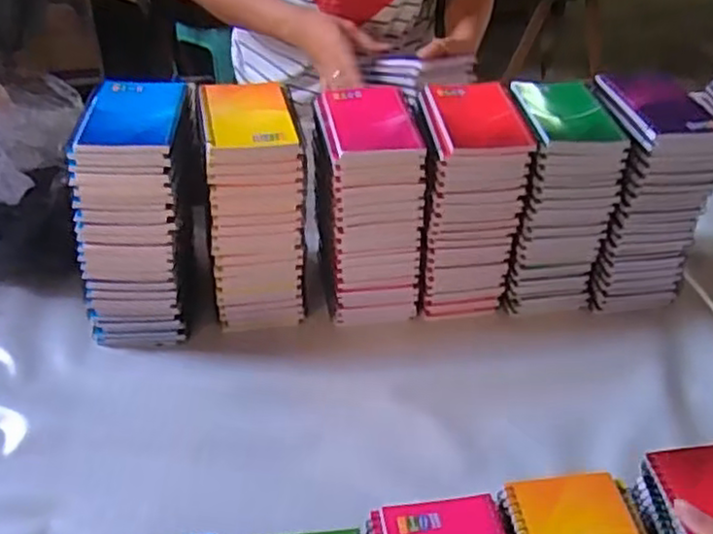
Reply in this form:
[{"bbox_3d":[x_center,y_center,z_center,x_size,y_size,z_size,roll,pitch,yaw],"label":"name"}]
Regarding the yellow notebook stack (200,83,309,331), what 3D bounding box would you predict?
[{"bbox_3d":[-0.105,-0.062,0.716,0.095,0.213,0.132,-5,41,-8],"label":"yellow notebook stack"}]

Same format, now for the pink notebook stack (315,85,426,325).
[{"bbox_3d":[0.011,-0.063,0.733,0.091,0.205,0.141,-6,41,-9],"label":"pink notebook stack"}]

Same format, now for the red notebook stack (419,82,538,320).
[{"bbox_3d":[0.112,-0.072,0.743,0.093,0.211,0.135,-3,41,-6],"label":"red notebook stack"}]

